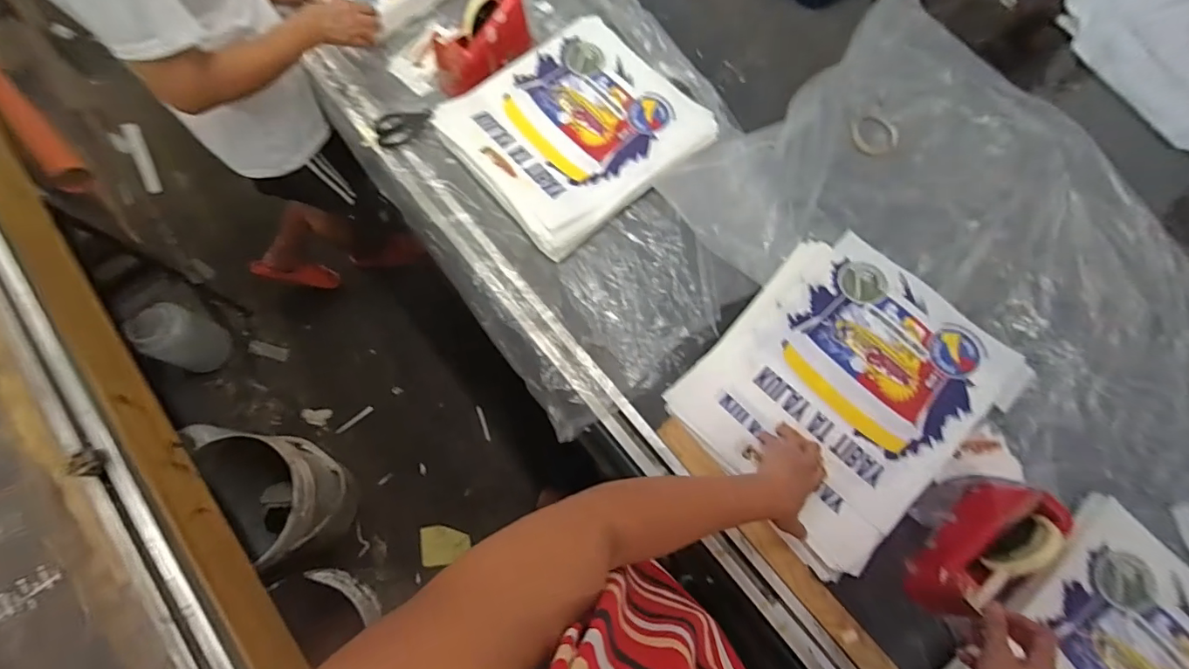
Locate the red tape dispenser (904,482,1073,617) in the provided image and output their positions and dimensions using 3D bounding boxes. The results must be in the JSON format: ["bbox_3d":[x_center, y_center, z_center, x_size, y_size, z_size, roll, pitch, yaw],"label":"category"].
[{"bbox_3d":[0.501,0.275,0.651,0.075,0.120,0.193,38,76,10],"label":"red tape dispenser"}]

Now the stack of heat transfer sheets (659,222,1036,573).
[{"bbox_3d":[0.368,0.073,0.760,0.428,0.037,0.351,-41,77,-12],"label":"stack of heat transfer sheets"}]

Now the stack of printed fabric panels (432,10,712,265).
[{"bbox_3d":[-0.036,-0.371,0.898,0.391,0.036,0.348,-40,77,-12],"label":"stack of printed fabric panels"}]

